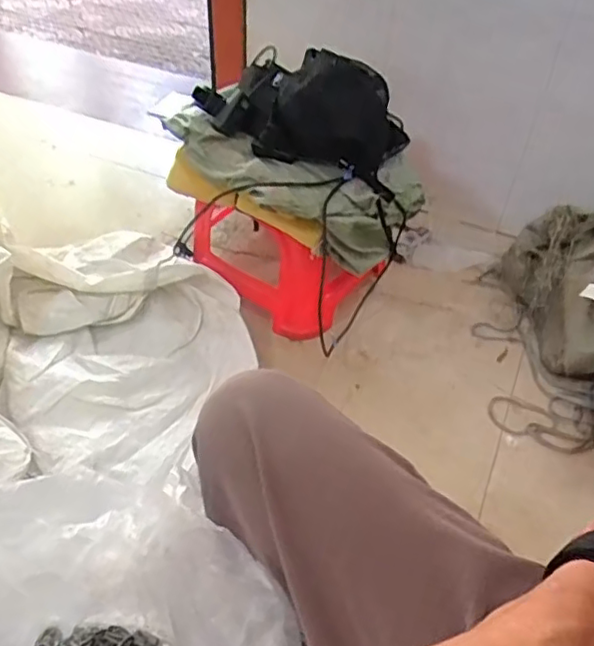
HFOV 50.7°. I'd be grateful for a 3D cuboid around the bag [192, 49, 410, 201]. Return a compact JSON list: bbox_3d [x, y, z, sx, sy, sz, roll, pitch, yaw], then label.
[{"bbox_3d":[0.007,-0.328,0.932,0.297,0.128,0.166,20,48,15],"label":"bag"}]

